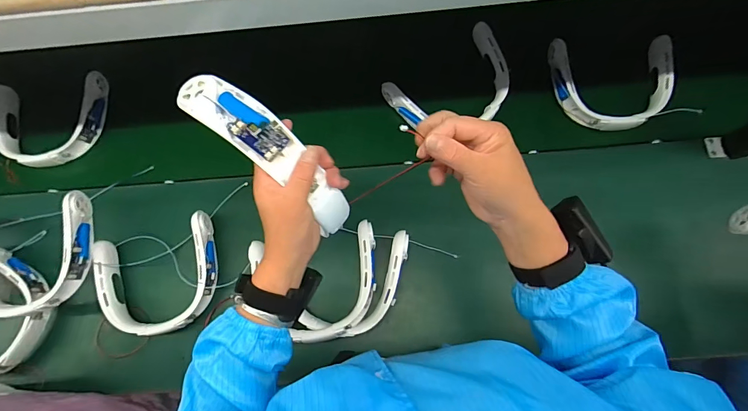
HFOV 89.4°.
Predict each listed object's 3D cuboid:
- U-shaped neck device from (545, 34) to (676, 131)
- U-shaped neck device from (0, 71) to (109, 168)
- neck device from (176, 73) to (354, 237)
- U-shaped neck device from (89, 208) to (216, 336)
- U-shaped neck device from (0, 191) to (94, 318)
[{"bbox_3d":[0.530,-0.273,0.844,0.281,0.069,0.195,-3,72,1],"label":"U-shaped neck device"},{"bbox_3d":[-0.746,-0.193,0.875,0.243,0.060,0.198,-9,72,0],"label":"U-shaped neck device"},{"bbox_3d":[-0.117,-0.062,0.416,0.232,0.082,0.052,43,78,-4],"label":"neck device"},{"bbox_3d":[-0.415,0.142,0.741,0.218,0.056,0.206,-17,73,-3],"label":"U-shaped neck device"},{"bbox_3d":[-0.651,0.098,0.716,0.231,0.065,0.209,-17,73,-3],"label":"U-shaped neck device"}]

